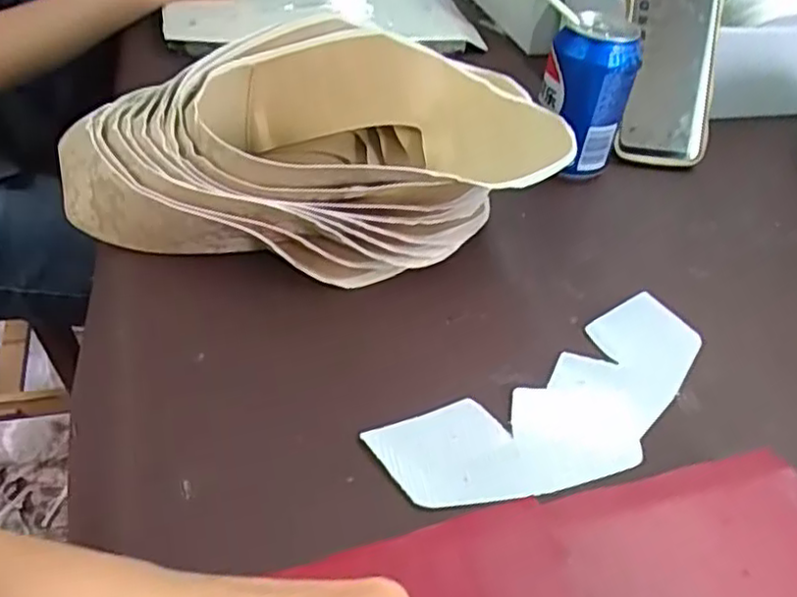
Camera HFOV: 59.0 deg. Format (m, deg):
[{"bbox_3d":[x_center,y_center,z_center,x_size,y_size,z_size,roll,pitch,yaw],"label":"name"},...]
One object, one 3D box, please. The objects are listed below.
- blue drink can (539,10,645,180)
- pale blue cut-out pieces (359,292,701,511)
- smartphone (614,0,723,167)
[{"bbox_3d":[0.142,-0.154,0.548,0.065,0.115,0.061,16,41,9],"label":"blue drink can"},{"bbox_3d":[0.094,0.058,0.383,0.219,0.005,0.080,-23,49,-30],"label":"pale blue cut-out pieces"},{"bbox_3d":[0.232,-0.197,0.597,0.088,0.164,0.013,6,3,-11],"label":"smartphone"}]

